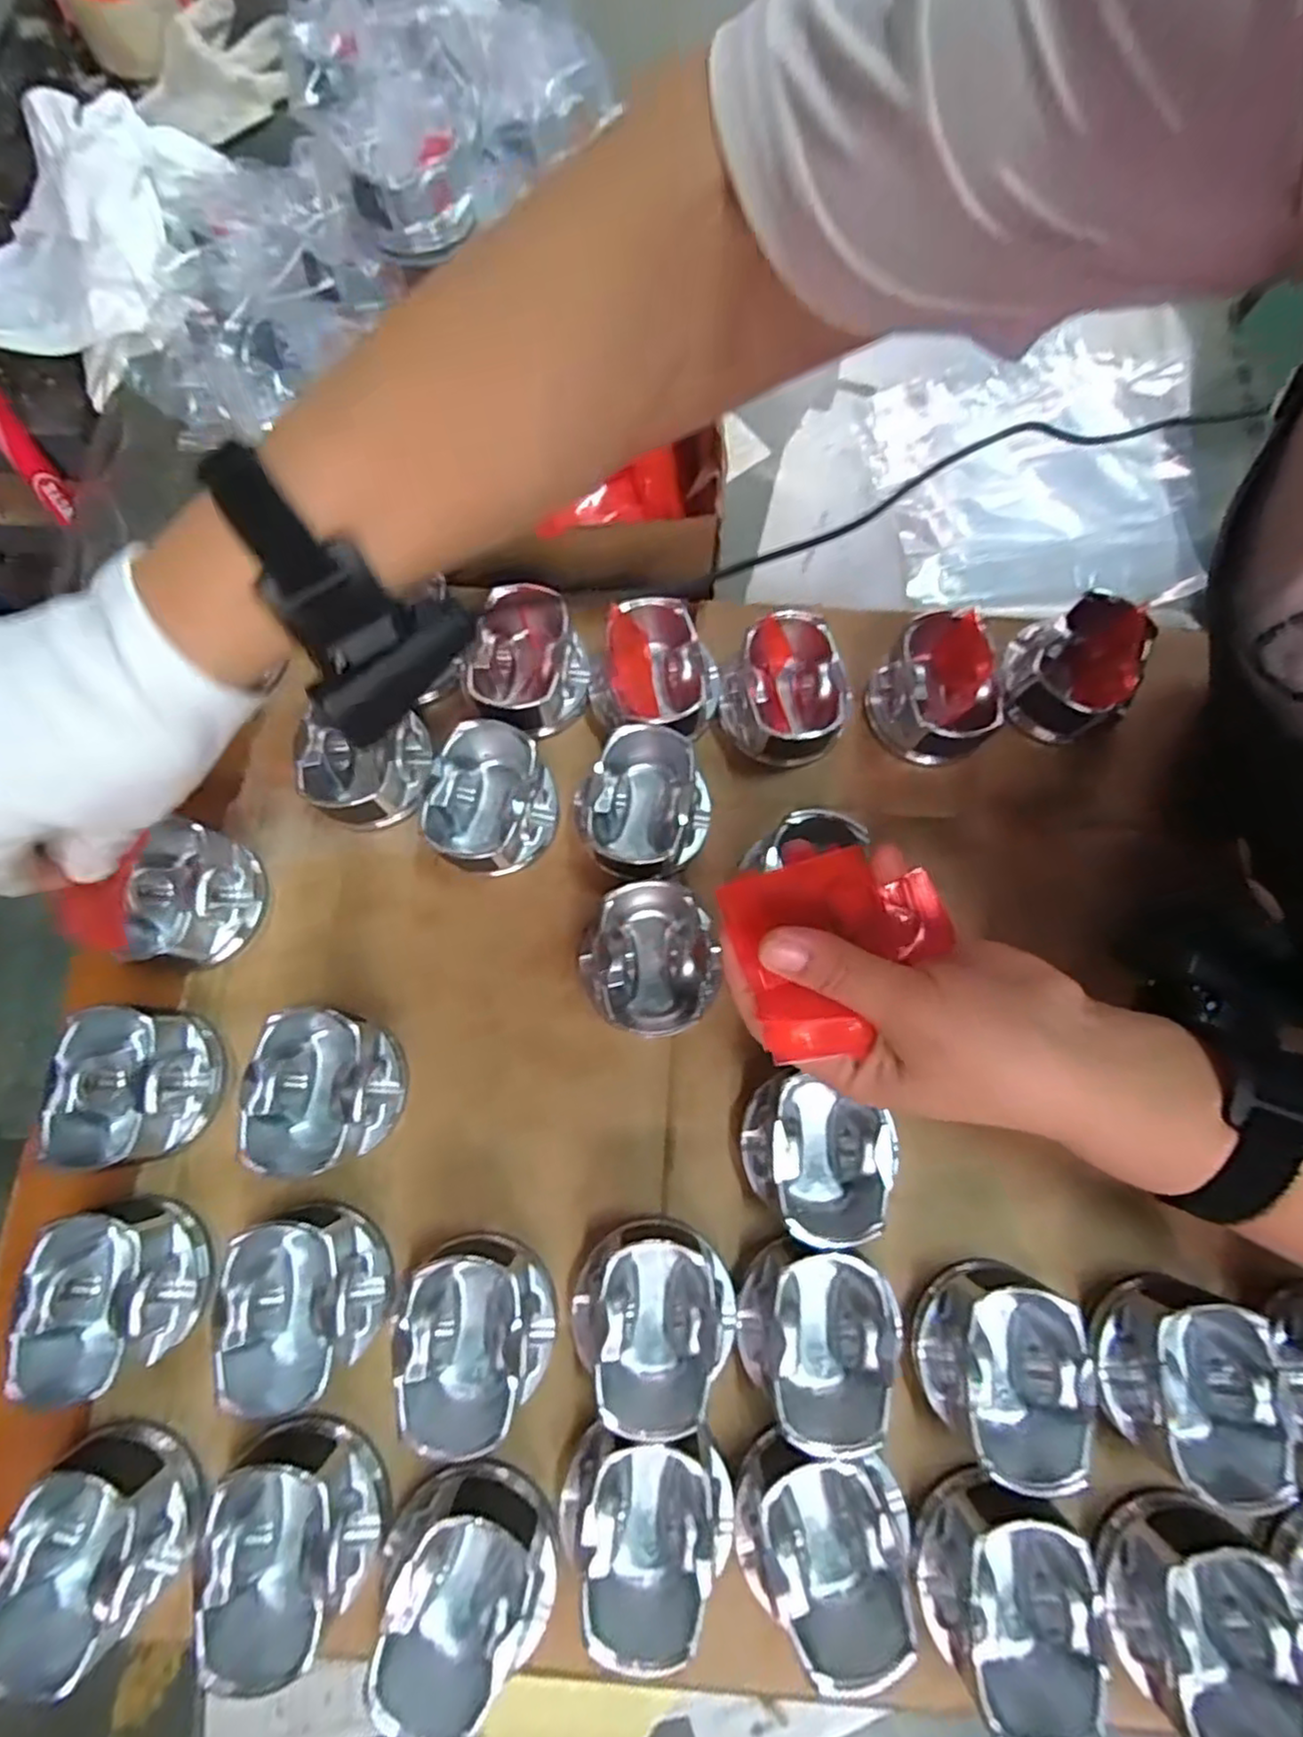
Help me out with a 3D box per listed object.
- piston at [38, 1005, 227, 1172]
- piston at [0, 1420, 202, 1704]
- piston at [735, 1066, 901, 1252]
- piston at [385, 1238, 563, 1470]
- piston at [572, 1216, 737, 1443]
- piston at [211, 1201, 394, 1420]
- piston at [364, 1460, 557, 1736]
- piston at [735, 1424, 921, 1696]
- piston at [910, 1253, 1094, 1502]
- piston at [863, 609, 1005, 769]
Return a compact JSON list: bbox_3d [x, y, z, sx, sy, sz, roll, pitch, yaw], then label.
[{"bbox_3d":[-0.241,0.101,0.333,0.059,0.043,0.070,-1,76,-1],"label":"piston"},{"bbox_3d":[-0.224,0.272,0.282,0.061,0.050,0.064,0,76,-1],"label":"piston"},{"bbox_3d":[0.074,0.130,0.319,0.066,0.039,0.061,0,76,-1],"label":"piston"},{"bbox_3d":[-0.076,0.198,0.301,0.066,0.043,0.070,0,76,-1],"label":"piston"},{"bbox_3d":[0.002,0.194,0.304,0.067,0.042,0.073,0,76,-1],"label":"piston"},{"bbox_3d":[-0.152,0.187,0.308,0.064,0.046,0.073,-26,78,-7],"label":"piston"},{"bbox_3d":[-0.074,0.287,0.281,0.071,0.049,0.073,12,76,2],"label":"piston"},{"bbox_3d":[0.070,0.270,0.285,0.071,0.044,0.065,0,76,-1],"label":"piston"},{"bbox_3d":[0.147,0.209,0.298,0.062,0.042,0.067,0,76,-1],"label":"piston"},{"bbox_3d":[0.152,-0.092,0.379,0.056,0.048,0.073,-13,76,-4],"label":"piston"}]

